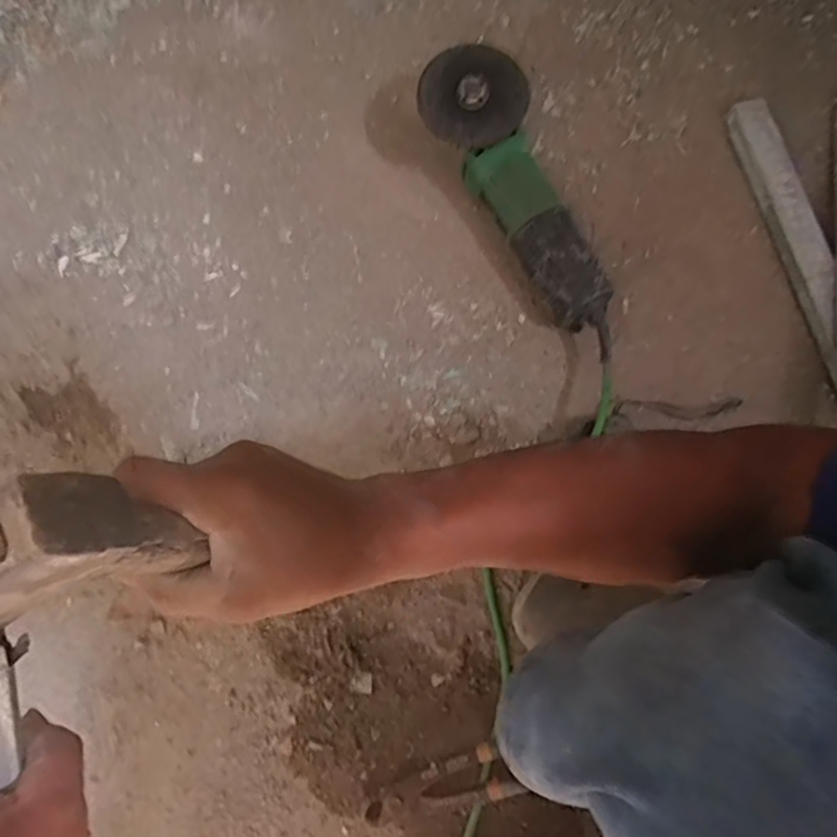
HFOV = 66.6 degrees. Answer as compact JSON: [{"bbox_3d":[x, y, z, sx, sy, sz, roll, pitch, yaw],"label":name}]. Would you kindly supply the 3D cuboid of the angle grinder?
[{"bbox_3d":[0.100,-0.209,0.587,0.086,0.091,0.265,-33,80,-5],"label":"angle grinder"}]

